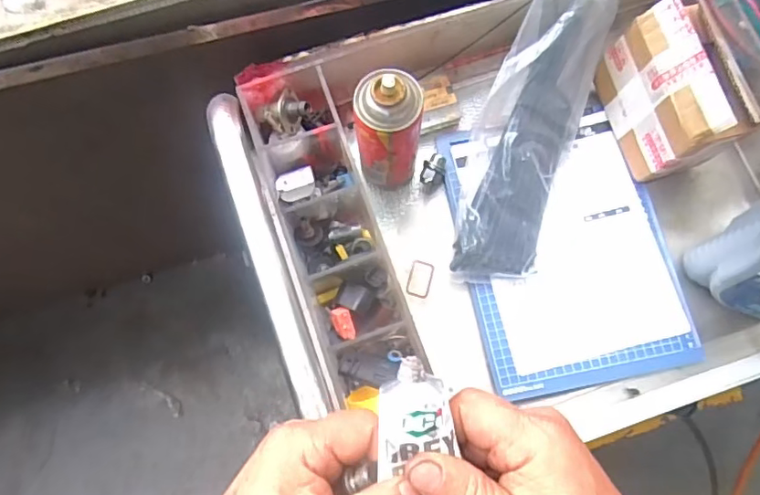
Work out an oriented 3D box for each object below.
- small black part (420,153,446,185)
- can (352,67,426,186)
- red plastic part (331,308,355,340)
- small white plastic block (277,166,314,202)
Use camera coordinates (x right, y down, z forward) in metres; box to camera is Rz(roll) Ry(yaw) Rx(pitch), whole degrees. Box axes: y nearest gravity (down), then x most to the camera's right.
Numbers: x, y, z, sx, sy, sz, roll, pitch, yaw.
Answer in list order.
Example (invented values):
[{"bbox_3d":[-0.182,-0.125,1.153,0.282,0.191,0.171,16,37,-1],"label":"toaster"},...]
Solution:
[{"bbox_3d":[0.060,-0.086,0.642,0.025,0.023,0.038,15,79,4],"label":"small black part"},{"bbox_3d":[0.008,-0.112,0.555,0.061,0.161,0.057,0,78,1],"label":"can"},{"bbox_3d":[-0.037,0.077,0.573,0.020,0.009,0.033,-18,78,-3],"label":"red plastic part"},{"bbox_3d":[-0.080,-0.060,0.553,0.039,0.016,0.025,-25,79,-4],"label":"small white plastic block"}]

